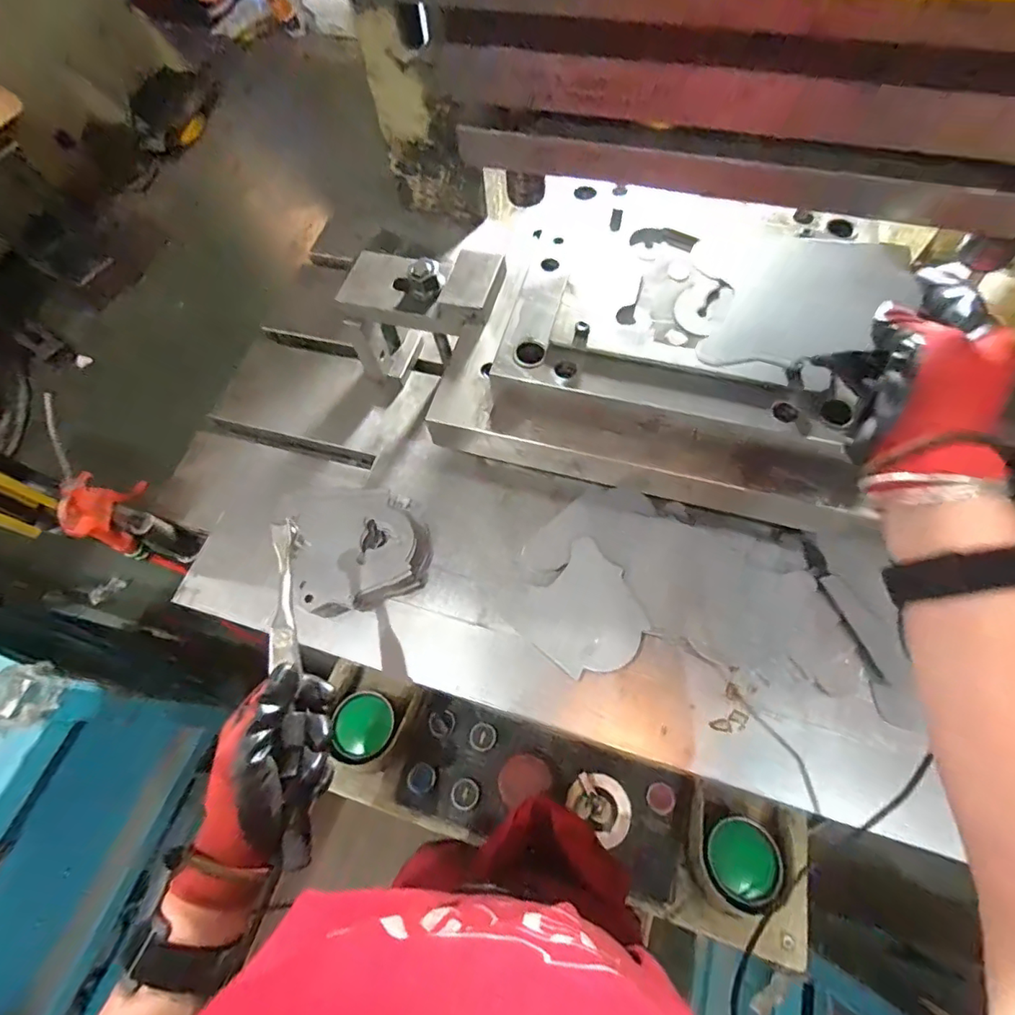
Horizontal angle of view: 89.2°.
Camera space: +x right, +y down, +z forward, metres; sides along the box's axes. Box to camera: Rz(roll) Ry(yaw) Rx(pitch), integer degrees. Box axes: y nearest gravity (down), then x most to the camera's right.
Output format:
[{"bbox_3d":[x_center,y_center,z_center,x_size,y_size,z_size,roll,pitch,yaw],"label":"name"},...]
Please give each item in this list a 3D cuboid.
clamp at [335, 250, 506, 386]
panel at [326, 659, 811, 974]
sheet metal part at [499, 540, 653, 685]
[{"bbox_3d":[-0.094,-0.218,0.627,0.176,0.183,0.091,16,68,10],"label":"clamp"},{"bbox_3d":[0.042,0.302,0.536,0.523,0.072,0.131,15,67,10],"label":"panel"},{"bbox_3d":[0.078,0.113,0.550,0.122,0.004,0.126,-39,66,-5],"label":"sheet metal part"}]

